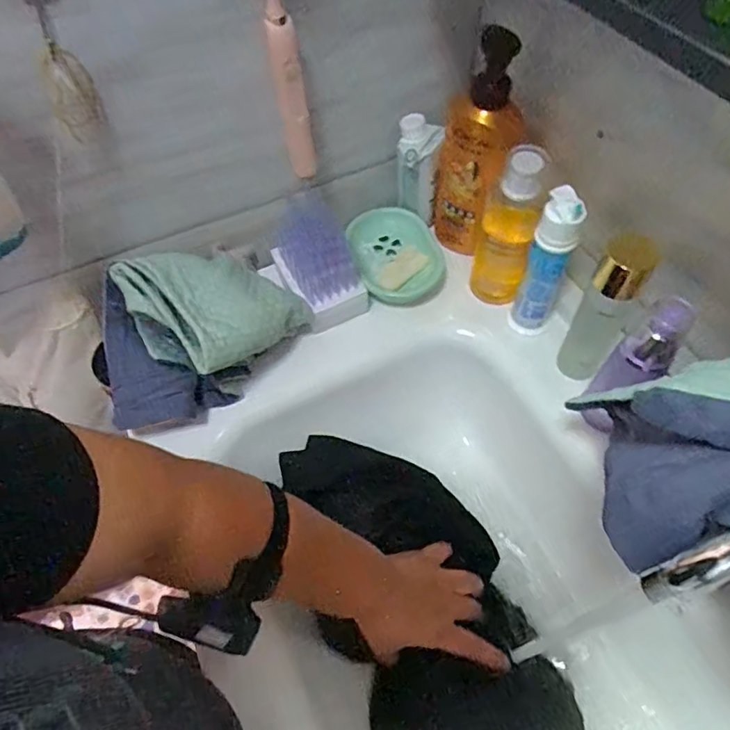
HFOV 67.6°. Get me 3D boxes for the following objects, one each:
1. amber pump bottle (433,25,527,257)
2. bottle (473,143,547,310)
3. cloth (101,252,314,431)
[{"bbox_3d":[0.116,-0.214,0.576,0.079,0.231,0.076,7,58,7],"label":"amber pump bottle"},{"bbox_3d":[0.145,-0.134,0.559,0.057,0.175,0.046,16,60,12],"label":"bottle"},{"bbox_3d":[-0.171,-0.040,0.549,0.195,0.105,0.143,-40,64,-21],"label":"cloth"}]

